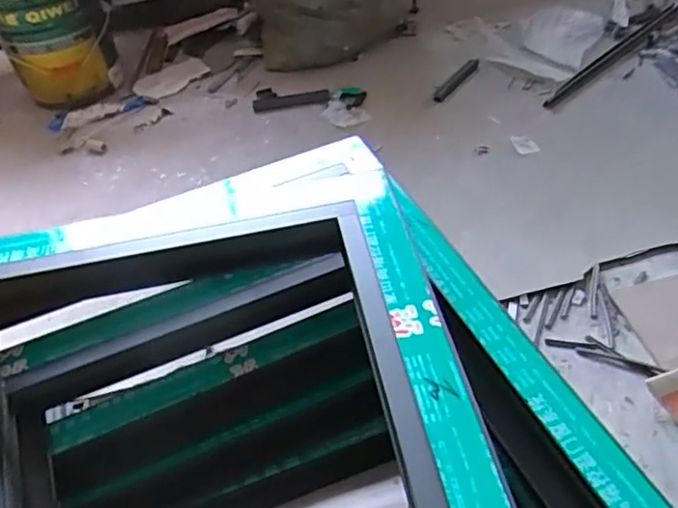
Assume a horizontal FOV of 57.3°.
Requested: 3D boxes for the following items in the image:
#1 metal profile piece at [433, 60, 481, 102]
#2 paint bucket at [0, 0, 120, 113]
[{"bbox_3d":[0.310,-0.454,1.620,0.034,0.019,0.185,30,57,30],"label":"metal profile piece"},{"bbox_3d":[-0.758,-0.596,1.659,0.266,0.354,0.267,-4,47,4],"label":"paint bucket"}]

